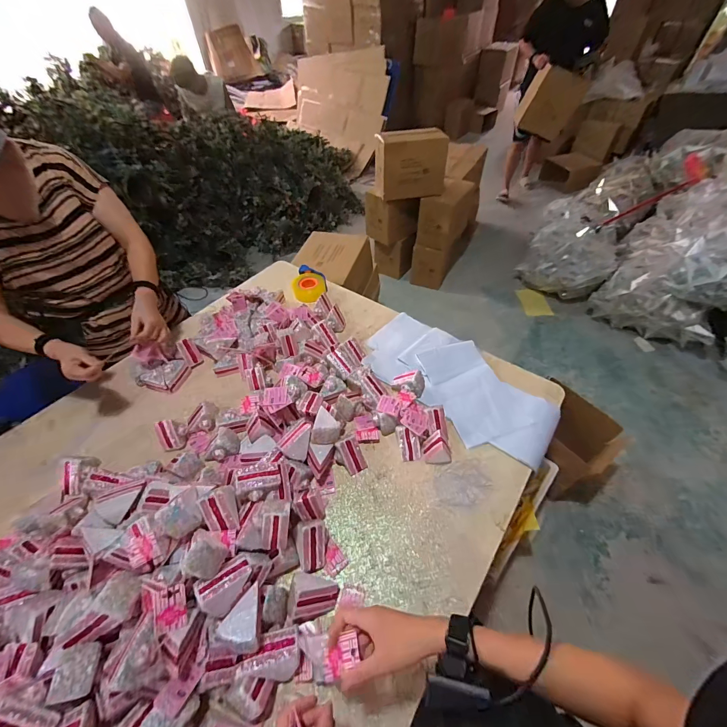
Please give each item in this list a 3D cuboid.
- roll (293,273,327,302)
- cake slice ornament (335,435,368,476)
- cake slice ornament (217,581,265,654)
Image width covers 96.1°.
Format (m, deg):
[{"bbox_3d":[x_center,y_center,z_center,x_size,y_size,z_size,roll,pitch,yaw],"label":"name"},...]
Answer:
[{"bbox_3d":[-0.211,-0.296,1.278,0.120,0.060,0.120,-1,50,1],"label":"roll"},{"bbox_3d":[-0.031,0.222,0.786,0.061,0.058,0.071,-22,53,-15],"label":"cake slice ornament"},{"bbox_3d":[-0.205,0.434,0.551,0.059,0.057,0.088,-11,51,-7],"label":"cake slice ornament"}]

